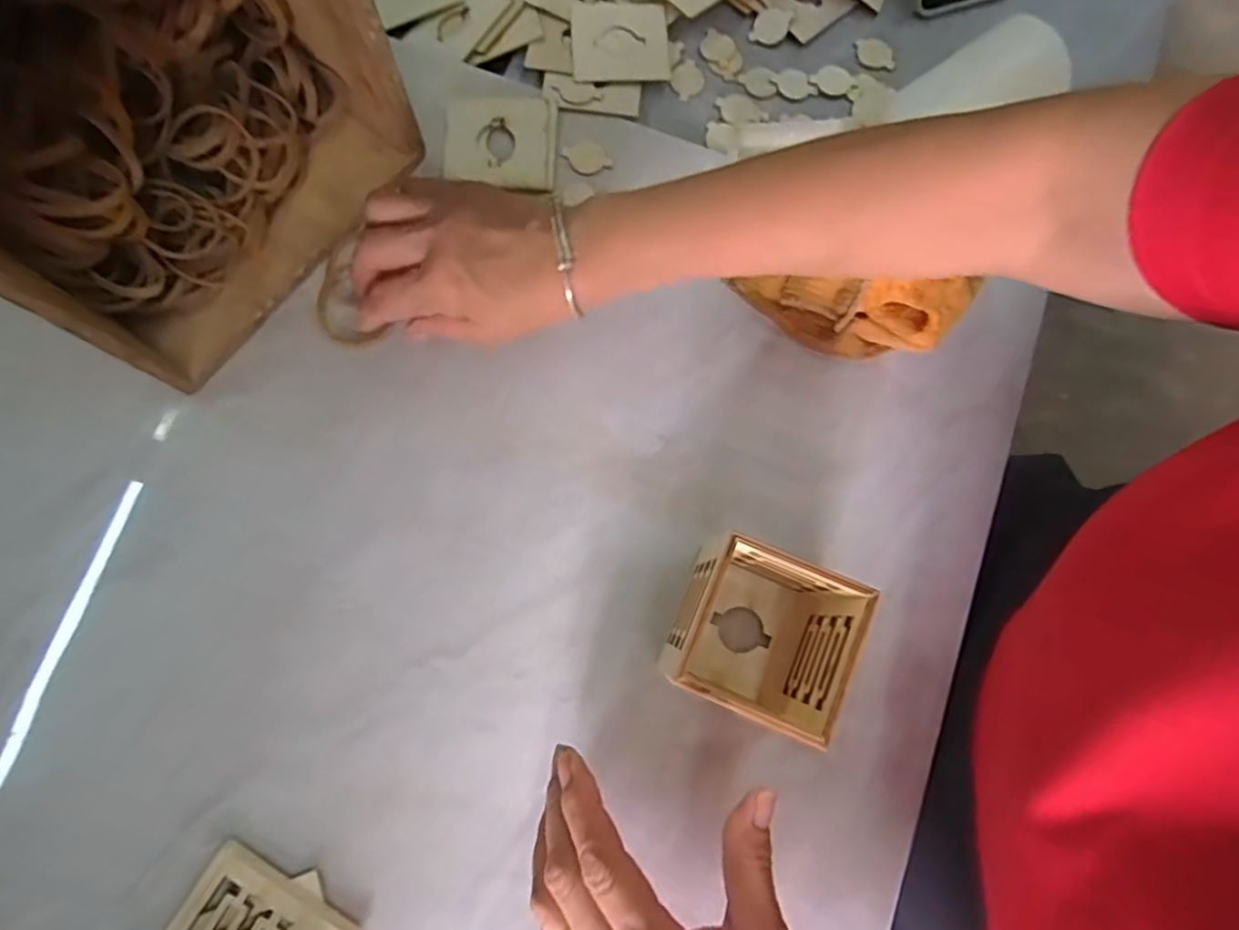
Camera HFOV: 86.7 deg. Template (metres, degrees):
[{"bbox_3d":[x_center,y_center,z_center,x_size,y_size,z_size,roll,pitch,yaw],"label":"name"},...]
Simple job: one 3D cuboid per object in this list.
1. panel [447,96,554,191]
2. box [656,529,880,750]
[{"bbox_3d":[-0.073,-0.201,0.405,0.067,0.005,0.063,3,78,-2],"label":"panel"},{"bbox_3d":[0.064,0.075,0.308,0.068,0.079,0.075,23,77,5],"label":"box"}]

